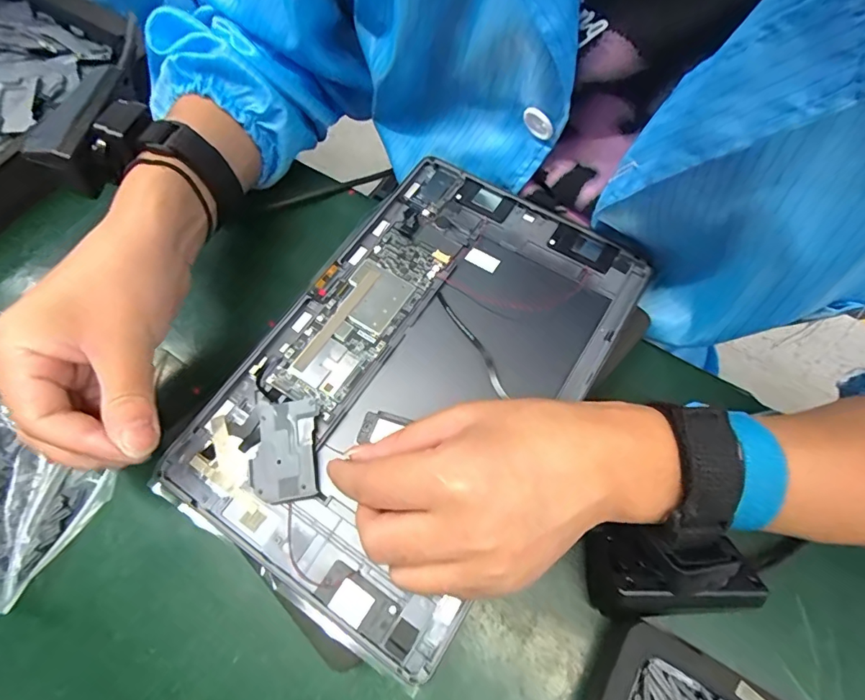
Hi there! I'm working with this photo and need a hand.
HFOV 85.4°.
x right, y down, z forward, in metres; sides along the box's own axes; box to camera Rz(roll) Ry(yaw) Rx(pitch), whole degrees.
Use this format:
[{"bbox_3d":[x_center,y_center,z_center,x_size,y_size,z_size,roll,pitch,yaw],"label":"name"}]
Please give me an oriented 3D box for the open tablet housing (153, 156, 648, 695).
[{"bbox_3d":[-0.006,0.007,0.263,0.164,0.014,0.256,31,70,13],"label":"open tablet housing"}]

